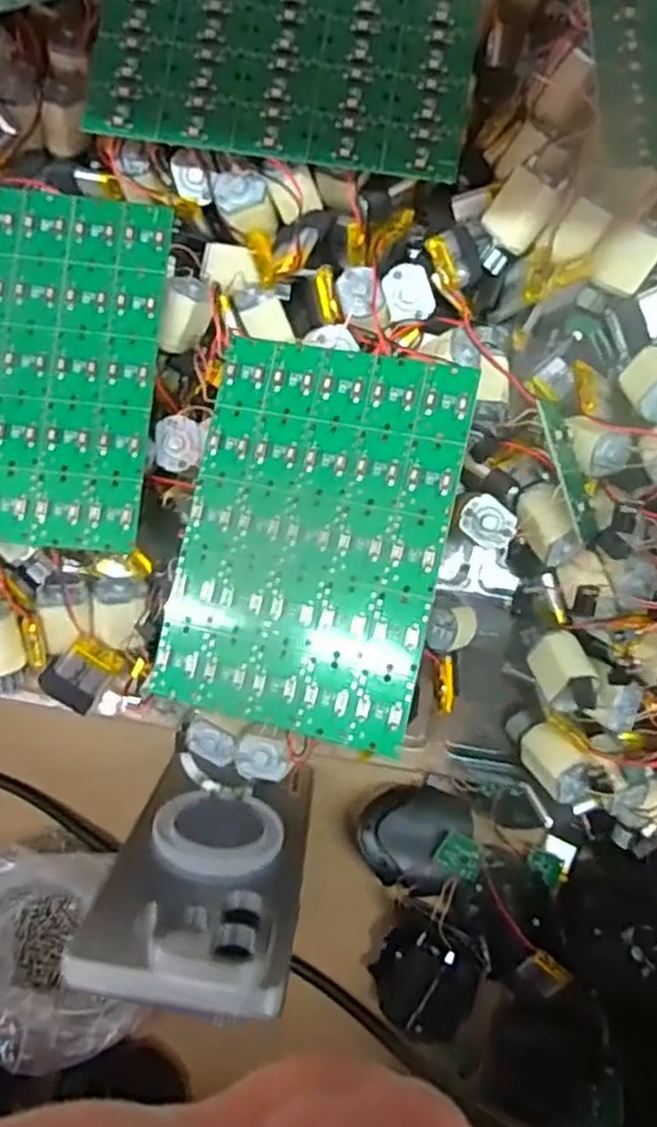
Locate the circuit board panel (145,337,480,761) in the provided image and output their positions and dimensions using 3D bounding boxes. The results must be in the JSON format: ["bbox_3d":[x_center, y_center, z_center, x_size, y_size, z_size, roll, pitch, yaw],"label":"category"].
[{"bbox_3d":[-0.006,-0.009,0.255,0.089,0.004,0.129,13,87,14],"label":"circuit board panel"}]

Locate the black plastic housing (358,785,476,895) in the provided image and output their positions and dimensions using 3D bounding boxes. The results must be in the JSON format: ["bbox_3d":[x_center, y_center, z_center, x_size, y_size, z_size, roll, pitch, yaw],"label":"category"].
[{"bbox_3d":[0.044,0.141,0.394,0.050,0.023,0.055,0,76,-1],"label":"black plastic housing"}]

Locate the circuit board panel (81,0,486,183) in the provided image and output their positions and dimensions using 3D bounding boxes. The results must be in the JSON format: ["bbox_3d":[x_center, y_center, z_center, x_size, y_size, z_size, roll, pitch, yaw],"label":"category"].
[{"bbox_3d":[-0.013,-0.192,0.262,0.130,0.004,0.105,9,85,1],"label":"circuit board panel"}]

